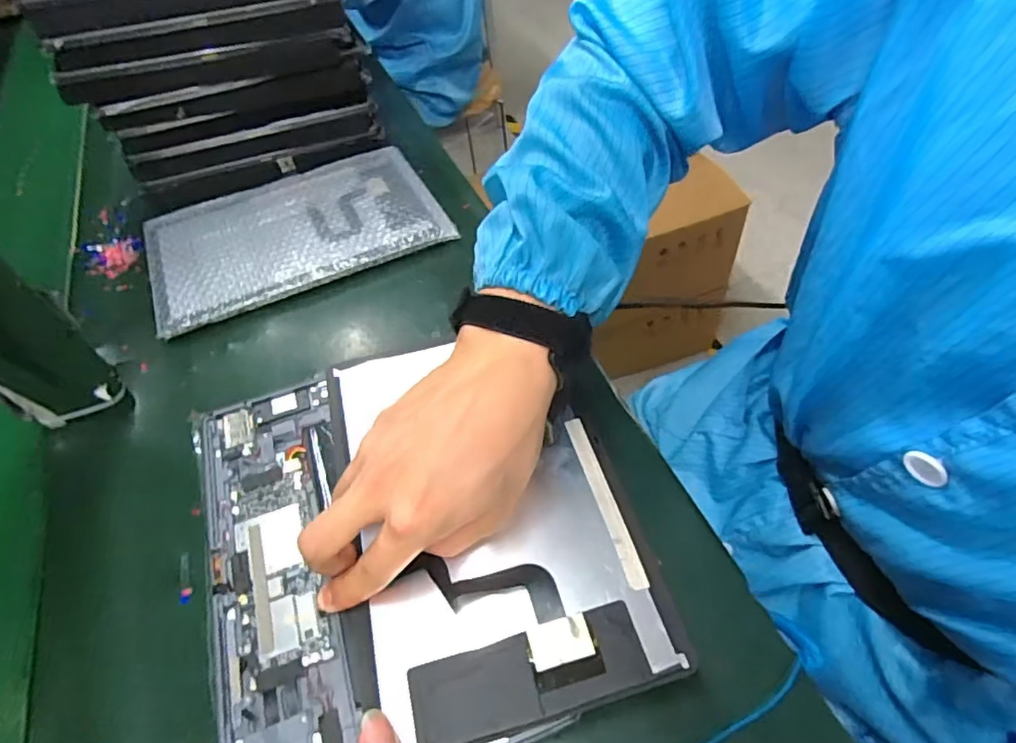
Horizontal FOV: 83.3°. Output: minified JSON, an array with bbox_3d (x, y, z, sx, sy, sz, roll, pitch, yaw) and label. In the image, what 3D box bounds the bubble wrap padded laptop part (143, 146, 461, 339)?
[{"bbox_3d":[-0.206,-0.140,0.551,0.264,0.010,0.176,-23,54,-12],"label":"bubble wrap padded laptop part"}]

